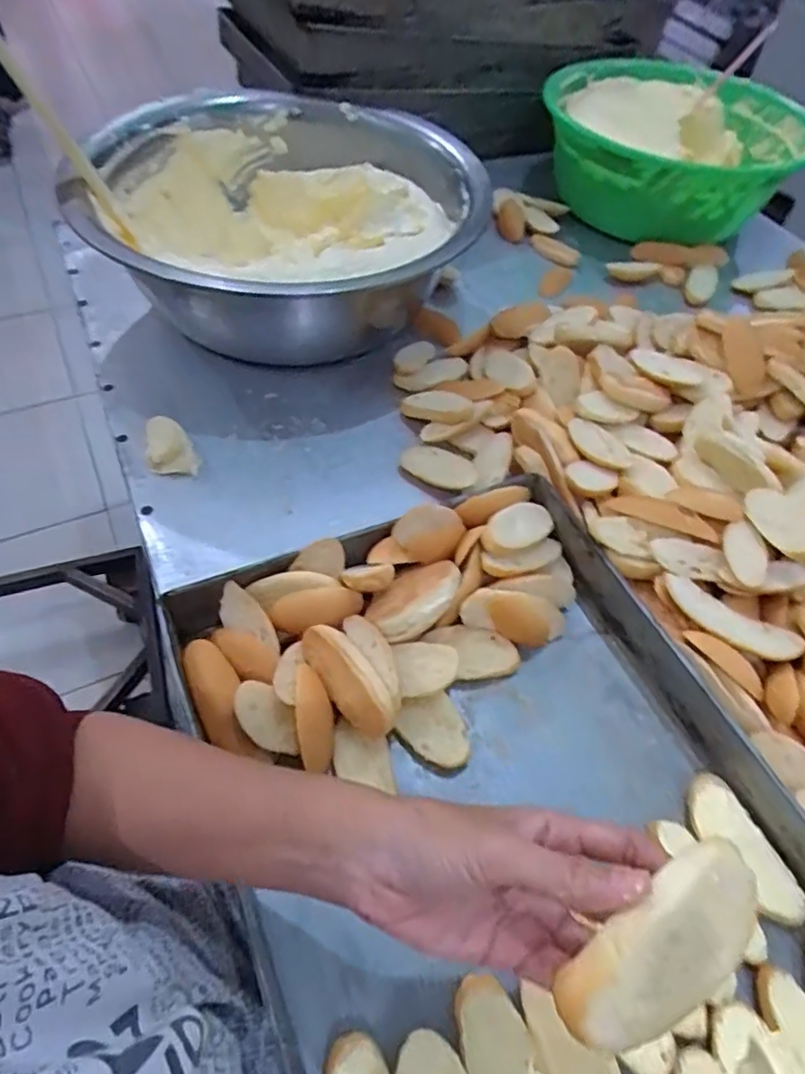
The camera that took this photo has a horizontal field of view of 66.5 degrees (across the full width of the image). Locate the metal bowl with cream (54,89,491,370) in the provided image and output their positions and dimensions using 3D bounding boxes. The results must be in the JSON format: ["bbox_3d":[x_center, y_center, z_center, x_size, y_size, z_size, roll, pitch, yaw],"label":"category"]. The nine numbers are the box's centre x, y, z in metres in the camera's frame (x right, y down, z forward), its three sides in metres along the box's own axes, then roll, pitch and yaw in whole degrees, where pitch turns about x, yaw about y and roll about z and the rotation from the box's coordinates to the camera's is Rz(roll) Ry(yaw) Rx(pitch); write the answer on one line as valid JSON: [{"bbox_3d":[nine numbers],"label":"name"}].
[{"bbox_3d":[-0.148,-0.389,0.772,0.434,0.158,0.441,2,54,-3],"label":"metal bowl with cream"}]

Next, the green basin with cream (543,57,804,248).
[{"bbox_3d":[0.434,-0.644,1.013,0.375,0.126,0.393,2,54,-3],"label":"green basin with cream"}]

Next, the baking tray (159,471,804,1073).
[{"bbox_3d":[0.094,0.232,0.401,0.363,0.067,0.594,-18,57,-17],"label":"baking tray"}]

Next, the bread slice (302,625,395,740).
[{"bbox_3d":[-0.041,0.108,0.471,0.036,0.026,0.094,-32,75,-24],"label":"bread slice"}]

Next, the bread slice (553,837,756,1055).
[{"bbox_3d":[0.100,0.158,0.238,0.093,0.015,0.043,-25,88,-22],"label":"bread slice"}]

